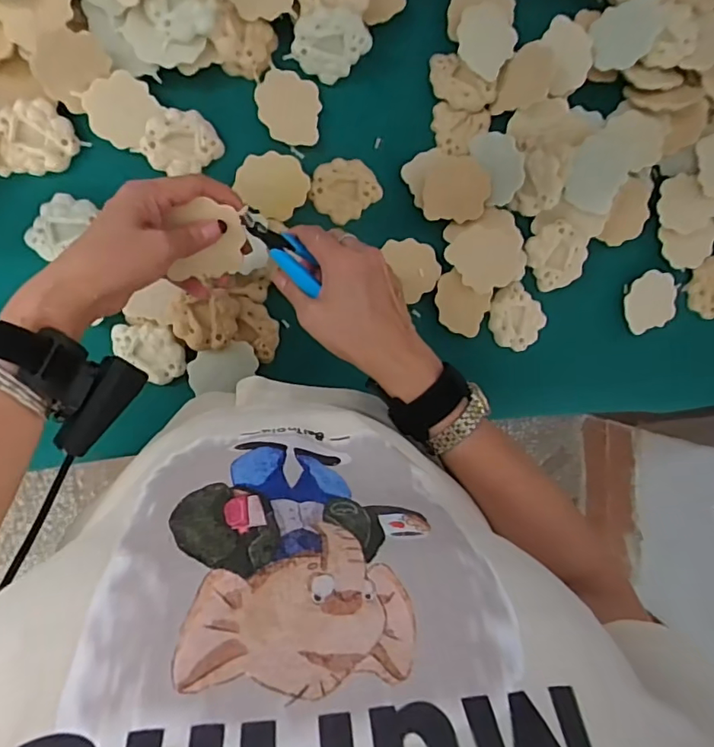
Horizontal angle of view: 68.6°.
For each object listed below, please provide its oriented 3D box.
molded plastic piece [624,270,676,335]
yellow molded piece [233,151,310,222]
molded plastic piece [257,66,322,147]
[{"bbox_3d":[0.305,-0.073,0.540,0.052,0.012,0.062,-1,97,-9],"label":"molded plastic piece"},{"bbox_3d":[-0.077,-0.173,0.480,0.058,0.006,0.060,-1,95,-9],"label":"yellow molded piece"},{"bbox_3d":[-0.063,-0.242,0.477,0.057,0.006,0.060,6,94,-9],"label":"molded plastic piece"}]

